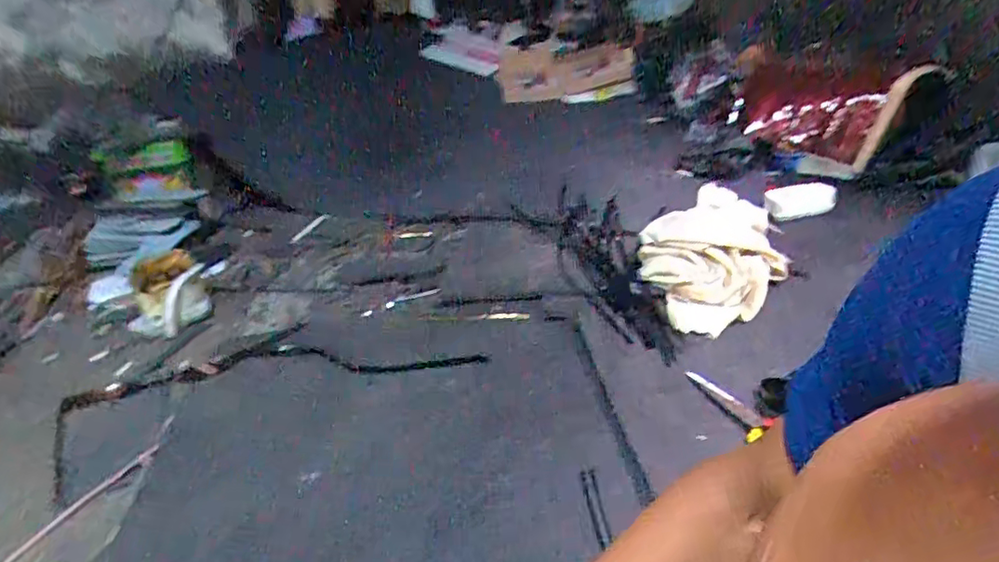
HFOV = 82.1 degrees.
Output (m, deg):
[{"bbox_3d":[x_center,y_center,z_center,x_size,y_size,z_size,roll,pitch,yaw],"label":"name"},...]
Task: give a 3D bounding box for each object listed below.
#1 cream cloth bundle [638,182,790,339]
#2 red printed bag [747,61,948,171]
[{"bbox_3d":[0.395,-0.045,1.060,0.318,0.044,0.246,-32,64,-19],"label":"cream cloth bundle"},{"bbox_3d":[0.728,-0.403,1.313,0.080,0.217,0.386,18,11,-47],"label":"red printed bag"}]

